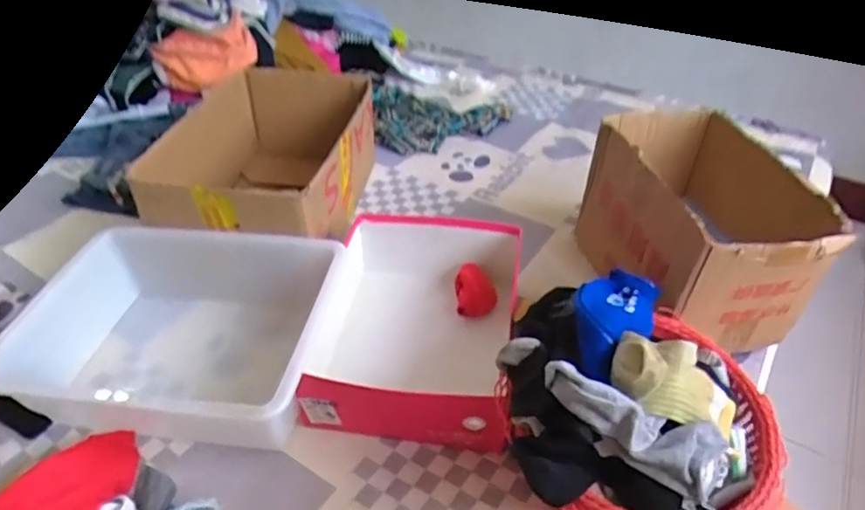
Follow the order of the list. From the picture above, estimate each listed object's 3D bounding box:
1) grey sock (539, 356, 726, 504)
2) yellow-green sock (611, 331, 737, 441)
[{"bbox_3d":[0.189,0.159,0.500,0.213,0.051,0.056,32,41,-6],"label":"grey sock"},{"bbox_3d":[0.242,0.123,0.545,0.182,0.060,0.068,27,28,-30],"label":"yellow-green sock"}]

